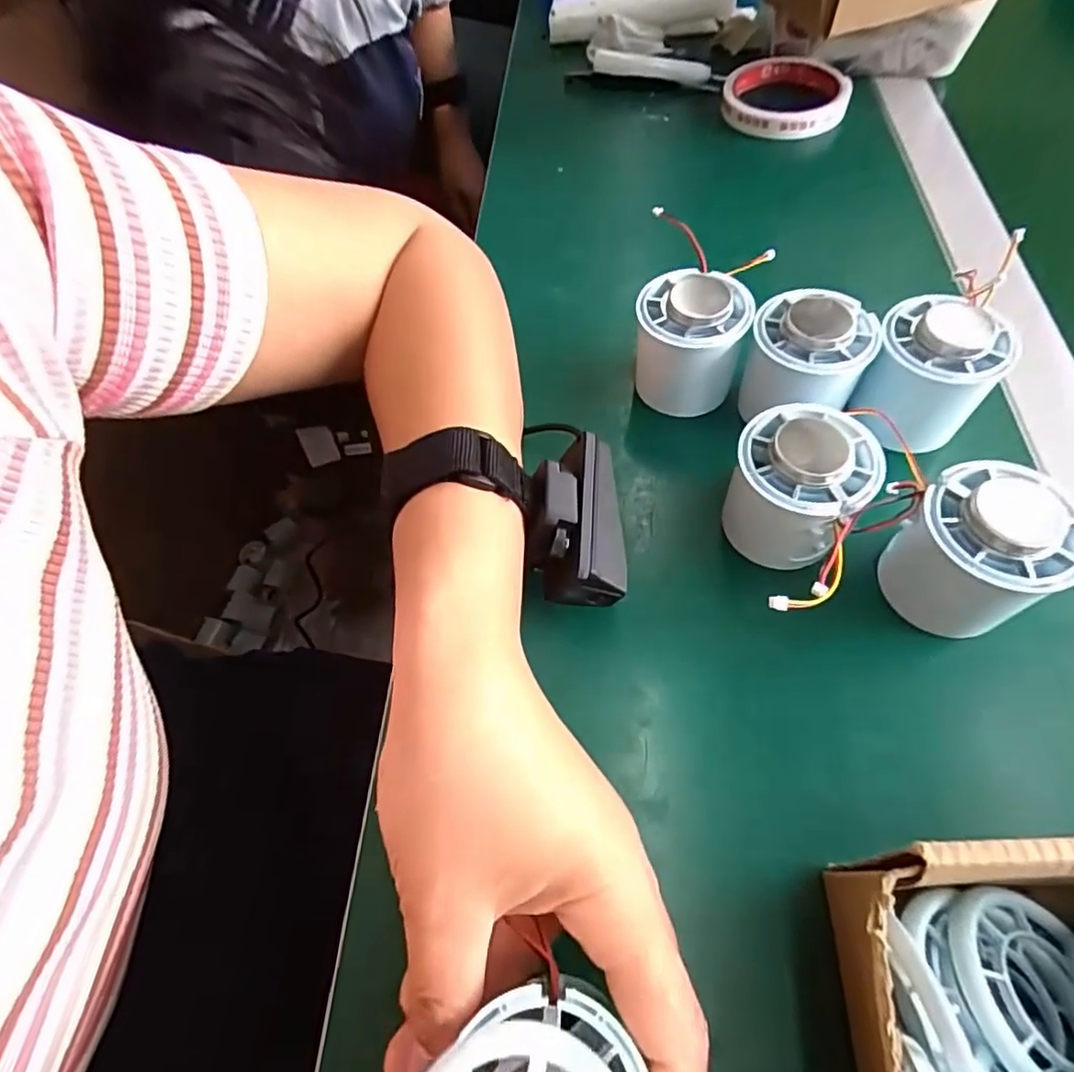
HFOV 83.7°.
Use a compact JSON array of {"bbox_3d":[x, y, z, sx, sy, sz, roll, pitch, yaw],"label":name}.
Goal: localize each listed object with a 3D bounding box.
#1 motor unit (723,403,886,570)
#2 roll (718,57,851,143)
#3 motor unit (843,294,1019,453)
[{"bbox_3d":[0.111,-0.021,0.258,0.052,0.056,0.050,21,63,16],"label":"motor unit"},{"bbox_3d":[0.193,-0.341,0.467,0.091,0.019,0.088,-2,59,3],"label":"roll"},{"bbox_3d":[0.182,-0.075,0.283,0.053,0.052,0.049,32,66,21],"label":"motor unit"}]

